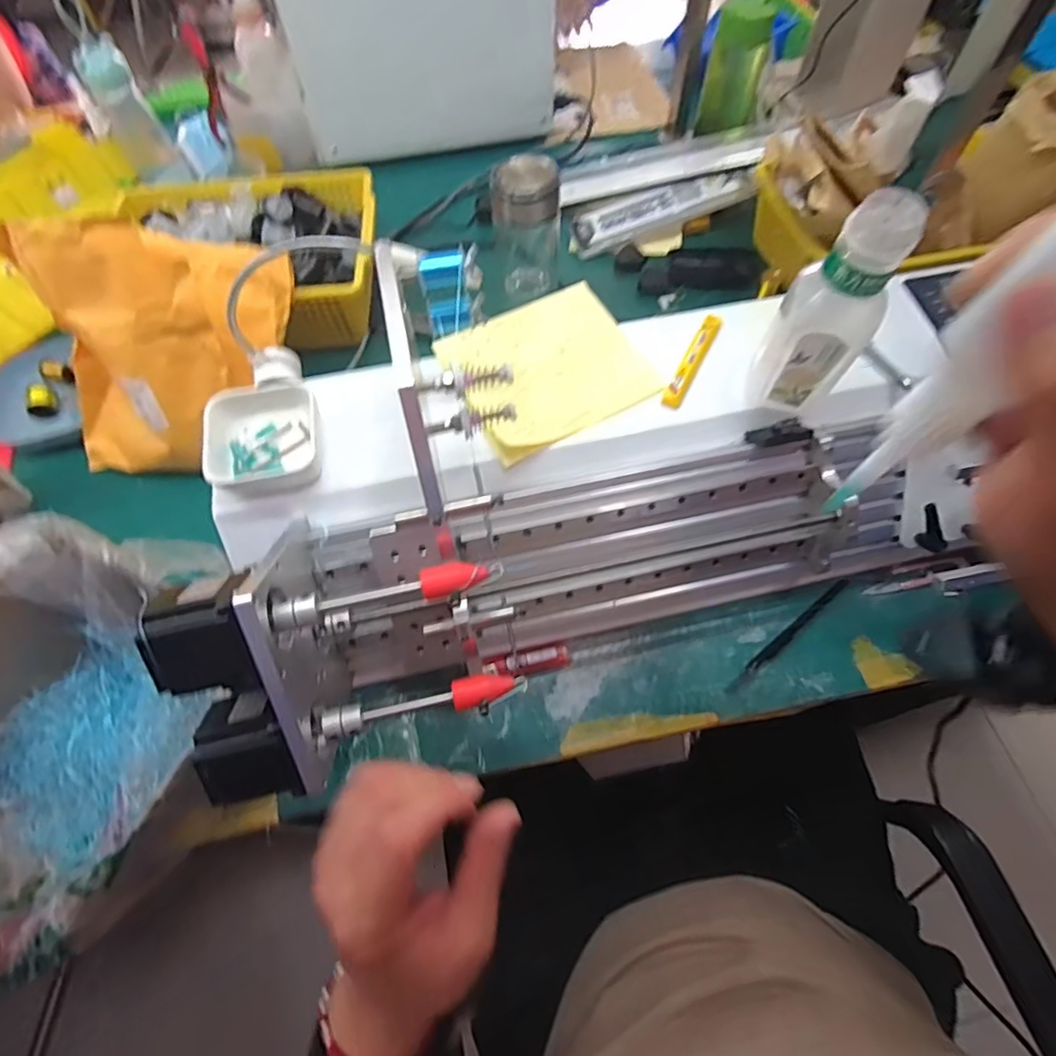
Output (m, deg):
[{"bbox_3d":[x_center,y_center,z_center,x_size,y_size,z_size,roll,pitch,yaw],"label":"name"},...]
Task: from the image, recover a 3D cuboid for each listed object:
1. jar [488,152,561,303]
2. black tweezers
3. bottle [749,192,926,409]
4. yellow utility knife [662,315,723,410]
[{"bbox_3d":[-0.001,-0.322,0.613,0.067,0.153,0.067,-1,62,1],"label":"jar"},{"bbox_3d":[0.232,0.094,0.503,0.152,0.016,0.011,-36,67,-16],"label":"black tweezers"},{"bbox_3d":[0.205,-0.147,0.390,0.061,0.155,0.051,20,64,12],"label":"bottle"},{"bbox_3d":[0.138,-0.140,0.476,0.017,0.015,0.099,25,66,14],"label":"yellow utility knife"}]

